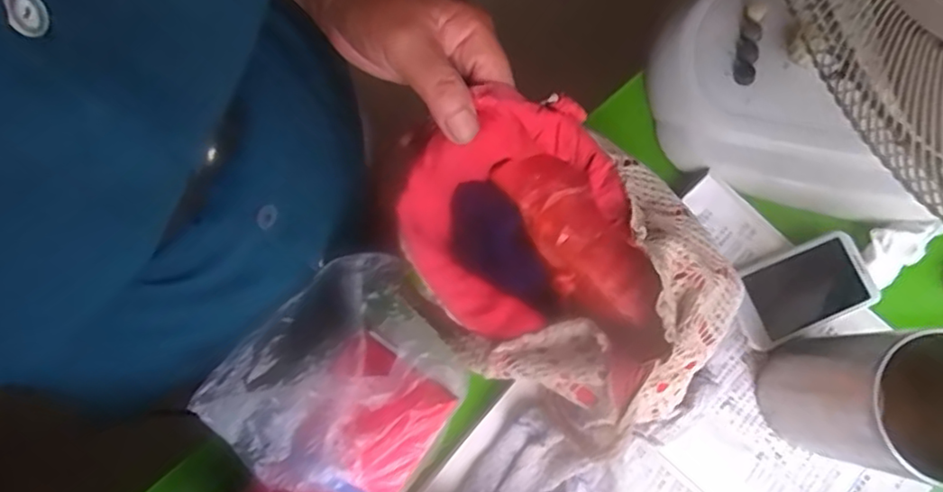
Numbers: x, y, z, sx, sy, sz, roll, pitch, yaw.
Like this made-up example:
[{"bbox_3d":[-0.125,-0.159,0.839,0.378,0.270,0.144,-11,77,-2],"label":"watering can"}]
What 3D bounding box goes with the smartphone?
[{"bbox_3d":[0.265,0.035,0.499,0.116,0.014,0.066,-21,80,-5],"label":"smartphone"}]

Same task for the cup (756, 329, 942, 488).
[{"bbox_3d":[0.270,0.105,0.418,0.082,0.148,0.084,0,79,0],"label":"cup"}]

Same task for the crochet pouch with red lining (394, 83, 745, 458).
[{"bbox_3d":[0.055,0.008,0.347,0.182,0.096,0.153,42,81,7],"label":"crochet pouch with red lining"}]

